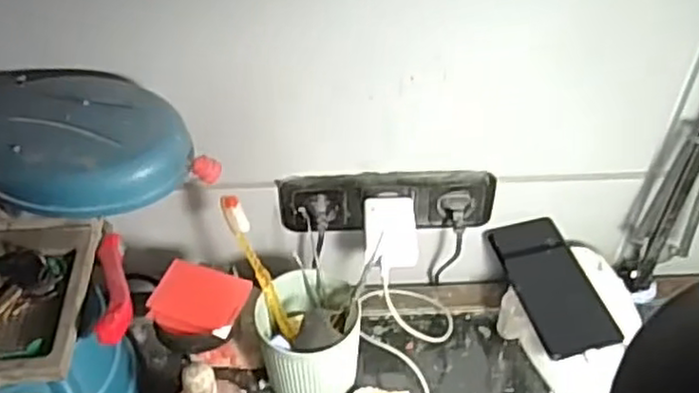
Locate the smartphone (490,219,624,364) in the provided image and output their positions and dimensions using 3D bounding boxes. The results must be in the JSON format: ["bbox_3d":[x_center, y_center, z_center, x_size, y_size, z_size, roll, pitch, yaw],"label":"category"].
[{"bbox_3d":[0.203,0.085,0.709,0.075,0.011,0.181,-10,39,-6],"label":"smartphone"}]

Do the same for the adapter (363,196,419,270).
[{"bbox_3d":[0.042,0.035,0.710,0.052,0.023,0.080,-1,44,0],"label":"adapter"}]

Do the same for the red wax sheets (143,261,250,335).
[{"bbox_3d":[-0.132,0.090,0.614,0.077,0.015,0.062,12,45,13],"label":"red wax sheets"}]

